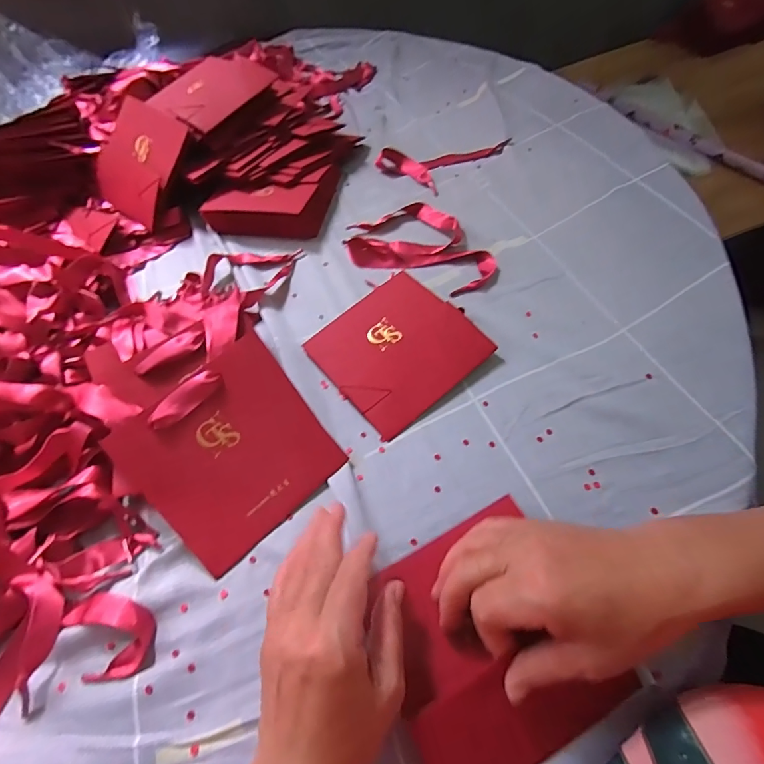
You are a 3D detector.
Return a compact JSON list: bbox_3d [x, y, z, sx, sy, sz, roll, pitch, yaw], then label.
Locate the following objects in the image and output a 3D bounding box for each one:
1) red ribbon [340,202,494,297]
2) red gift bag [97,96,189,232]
[{"bbox_3d":[0.047,-0.163,0.497,0.181,0.025,0.109,21,64,20],"label":"red ribbon"},{"bbox_3d":[-0.317,-0.286,0.547,0.133,0.011,0.135,37,104,22],"label":"red gift bag"}]

